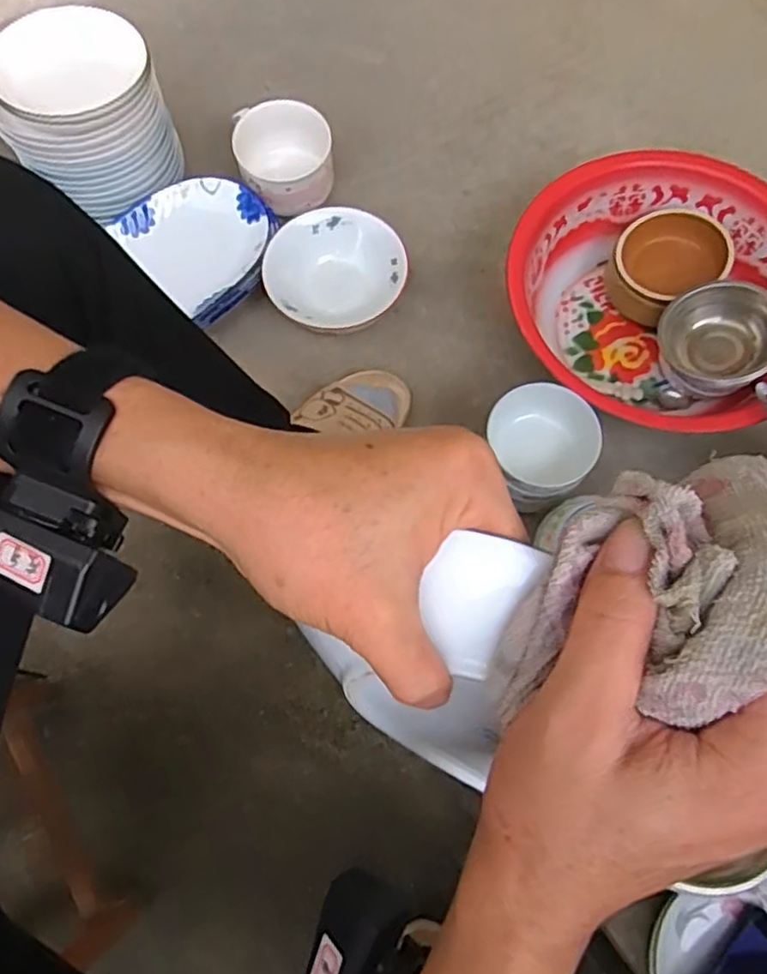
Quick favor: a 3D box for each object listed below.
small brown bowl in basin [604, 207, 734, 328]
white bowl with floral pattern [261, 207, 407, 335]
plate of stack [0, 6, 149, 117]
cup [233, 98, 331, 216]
[{"bbox_3d":[0.353,-0.280,0.840,0.148,0.076,0.130,-34,74,-12],"label":"small brown bowl in basin"},{"bbox_3d":[-0.062,-0.273,0.854,0.174,0.061,0.161,0,70,0],"label":"white bowl with floral pattern"},{"bbox_3d":[-0.369,-0.494,0.754,0.178,0.022,0.161,39,76,12],"label":"plate of stack"},{"bbox_3d":[-0.132,-0.440,0.886,0.124,0.076,0.127,0,72,1],"label":"cup"}]

